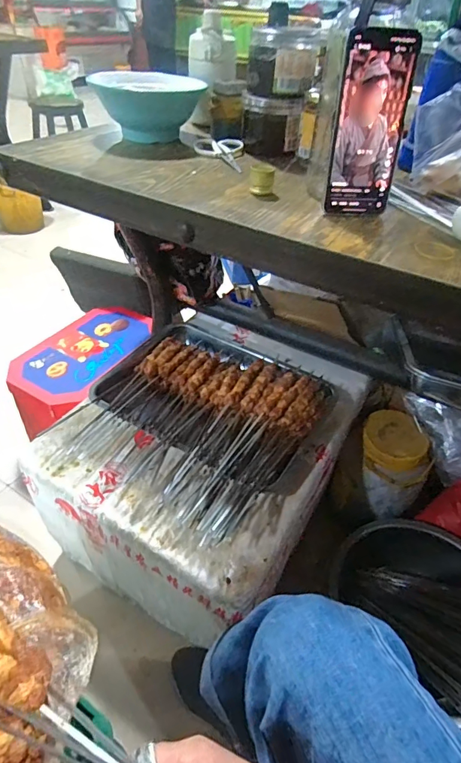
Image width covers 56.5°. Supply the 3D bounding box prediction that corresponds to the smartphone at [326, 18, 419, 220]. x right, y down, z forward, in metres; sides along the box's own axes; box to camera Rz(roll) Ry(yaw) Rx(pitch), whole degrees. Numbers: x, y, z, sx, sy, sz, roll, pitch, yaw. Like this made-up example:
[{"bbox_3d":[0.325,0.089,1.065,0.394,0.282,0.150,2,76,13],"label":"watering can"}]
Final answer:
[{"bbox_3d":[0.148,-0.268,0.455,0.075,0.168,0.011,0,31,-4],"label":"smartphone"}]

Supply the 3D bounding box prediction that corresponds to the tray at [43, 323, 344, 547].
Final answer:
[{"bbox_3d":[-0.046,0.050,0.738,0.385,0.085,0.385,25,45,22],"label":"tray"}]

